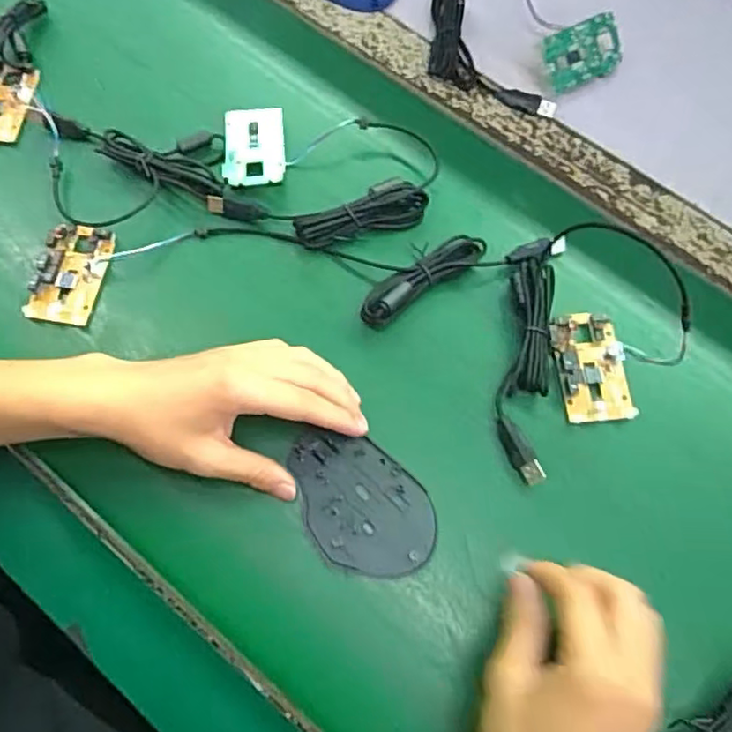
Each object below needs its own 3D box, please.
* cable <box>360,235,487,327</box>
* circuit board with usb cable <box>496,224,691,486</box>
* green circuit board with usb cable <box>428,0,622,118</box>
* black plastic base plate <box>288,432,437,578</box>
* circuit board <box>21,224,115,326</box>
[{"bbox_3d":[0.040,-0.065,0.430,0.103,0.028,0.028,-36,74,-13],"label":"cable"},{"bbox_3d":[0.150,-0.022,0.421,0.119,0.023,0.203,42,75,13],"label":"circuit board with usb cable"},{"bbox_3d":[0.138,-0.296,0.513,0.162,0.035,0.157,22,71,7],"label":"green circuit board with usb cable"},{"bbox_3d":[-0.006,0.088,0.387,0.106,0.007,0.071,42,75,13],"label":"black plastic base plate"},{"bbox_3d":[-0.215,-0.068,0.432,0.048,0.008,0.077,8,70,2],"label":"circuit board"}]

